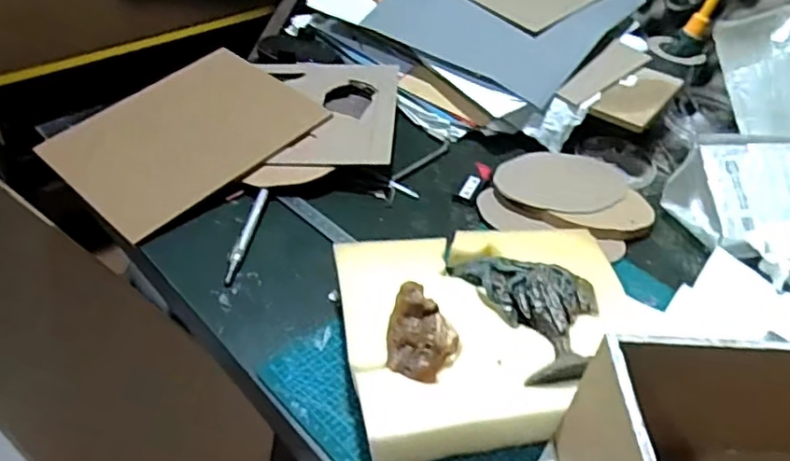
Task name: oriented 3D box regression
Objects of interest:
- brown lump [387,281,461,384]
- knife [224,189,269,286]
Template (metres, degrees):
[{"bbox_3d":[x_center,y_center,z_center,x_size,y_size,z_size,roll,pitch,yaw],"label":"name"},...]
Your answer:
[{"bbox_3d":[0.017,0.064,0.392,0.044,0.038,0.039,17,43,12],"label":"brown lump"},{"bbox_3d":[-0.121,0.002,0.517,0.009,0.008,0.102,10,42,4],"label":"knife"}]

